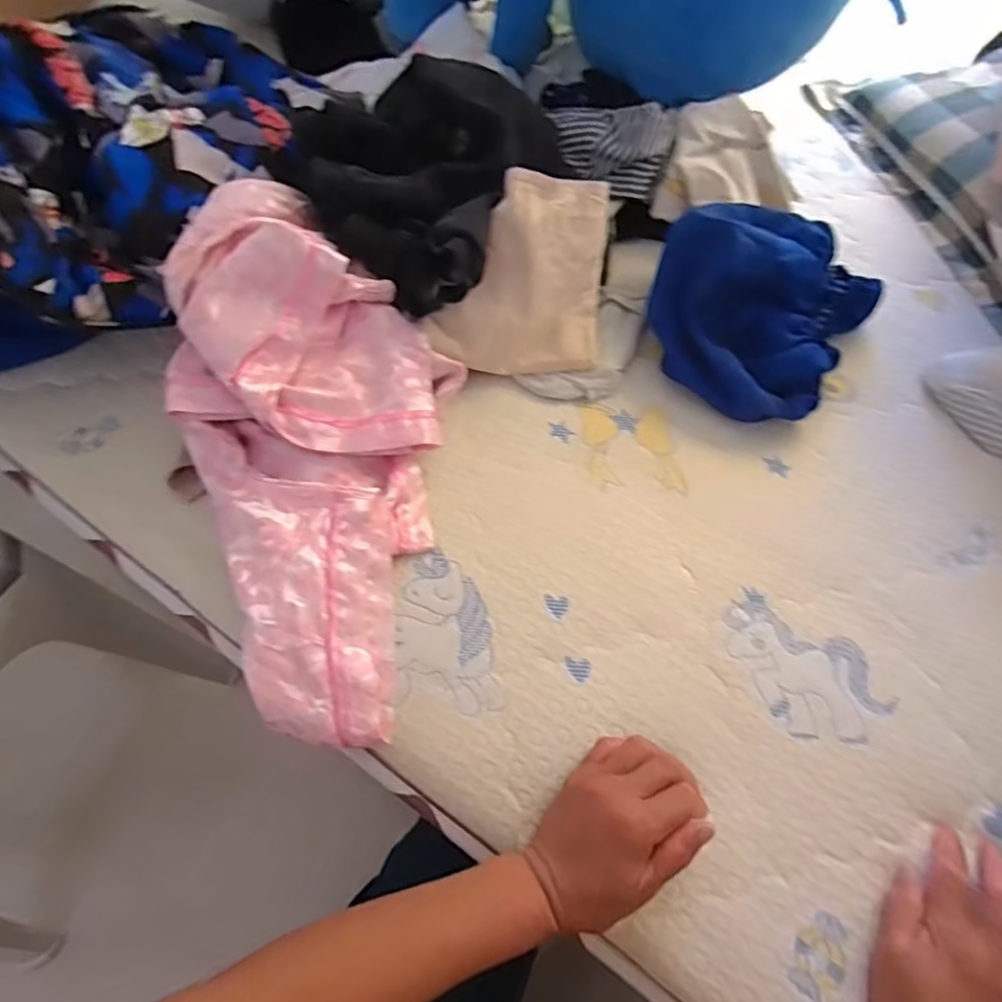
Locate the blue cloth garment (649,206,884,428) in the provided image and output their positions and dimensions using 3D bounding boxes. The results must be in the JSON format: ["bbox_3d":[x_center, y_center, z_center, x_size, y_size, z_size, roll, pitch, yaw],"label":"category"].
[{"bbox_3d":[0.270,-0.212,0.633,0.209,0.115,0.236,31,63,13],"label":"blue cloth garment"}]

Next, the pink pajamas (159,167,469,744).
[{"bbox_3d":[-0.147,-0.058,0.518,0.235,0.102,0.495,-9,77,-9],"label":"pink pajamas"}]

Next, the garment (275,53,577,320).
[{"bbox_3d":[-0.089,-0.346,0.613,0.251,0.096,0.291,24,61,11],"label":"garment"}]

